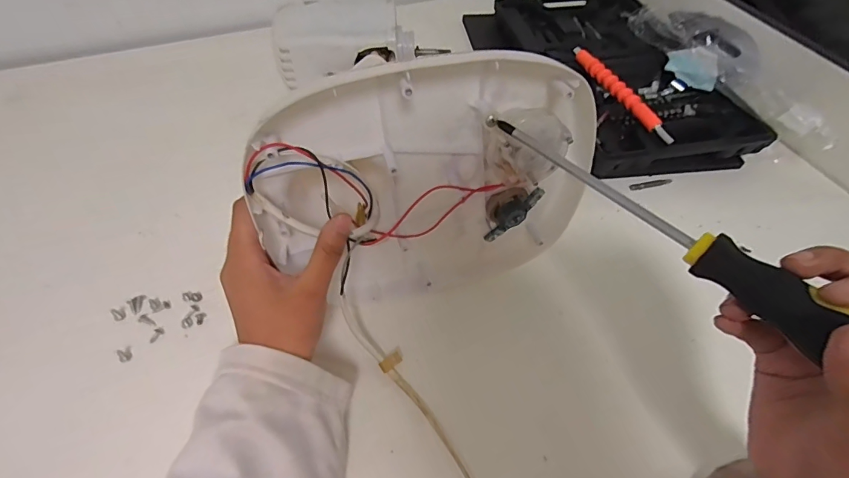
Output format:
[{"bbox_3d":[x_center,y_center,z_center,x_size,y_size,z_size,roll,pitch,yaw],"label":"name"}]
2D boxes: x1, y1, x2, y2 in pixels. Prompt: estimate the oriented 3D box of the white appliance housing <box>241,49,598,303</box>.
[{"bbox_3d":[0.004,-0.032,0.301,0.225,0.184,0.052,-6,54,-8],"label":"white appliance housing"}]

